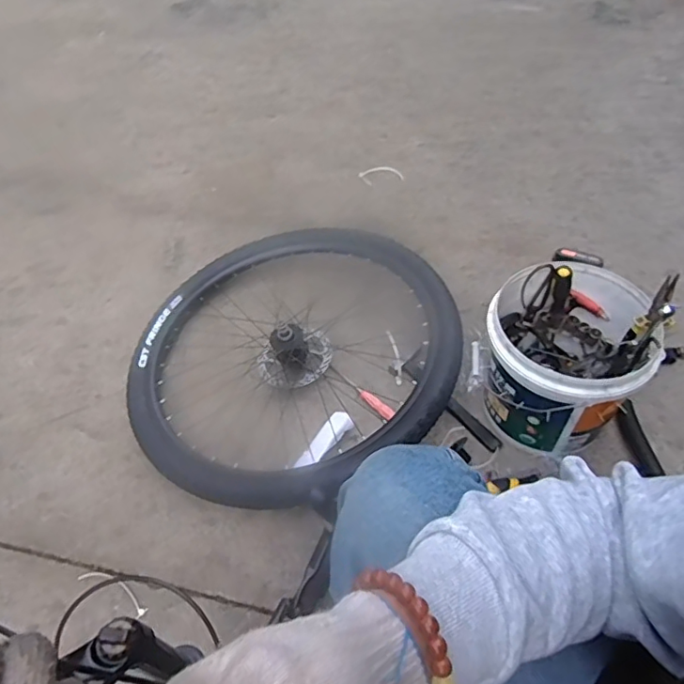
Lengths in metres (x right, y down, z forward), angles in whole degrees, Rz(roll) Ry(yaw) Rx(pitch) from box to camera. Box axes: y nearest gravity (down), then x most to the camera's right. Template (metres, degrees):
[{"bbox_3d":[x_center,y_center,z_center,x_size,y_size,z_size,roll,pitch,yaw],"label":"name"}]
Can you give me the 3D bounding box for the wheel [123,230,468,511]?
[{"bbox_3d":[-0.114,0.004,1.113,0.640,0.114,0.647,-1,52,1],"label":"wheel"}]

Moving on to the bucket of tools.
[{"bbox_3d":[0.381,0.020,0.976,0.253,0.268,0.259,-1,52,1],"label":"bucket of tools"}]

